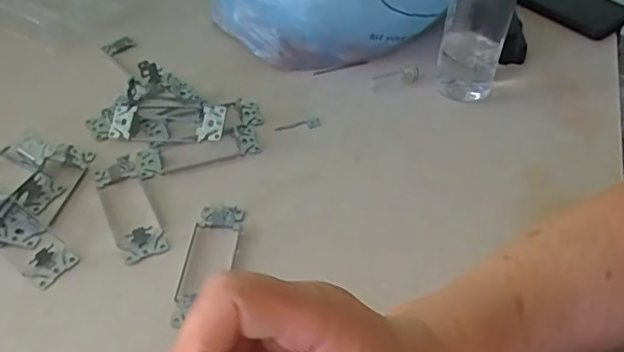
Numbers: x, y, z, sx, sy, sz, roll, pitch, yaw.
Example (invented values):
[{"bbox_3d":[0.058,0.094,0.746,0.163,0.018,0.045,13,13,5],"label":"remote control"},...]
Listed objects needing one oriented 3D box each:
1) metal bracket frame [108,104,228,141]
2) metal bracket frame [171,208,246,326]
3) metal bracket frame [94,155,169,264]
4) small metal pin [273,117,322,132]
[{"bbox_3d":[-0.130,-0.050,0.504,0.107,0.027,0.037,8,47,4],"label":"metal bracket frame"},{"bbox_3d":[-0.076,0.061,0.416,0.038,0.009,0.107,5,46,2],"label":"metal bracket frame"},{"bbox_3d":[-0.146,0.020,0.444,0.037,0.020,0.102,-19,50,-20],"label":"metal bracket frame"},{"bbox_3d":[-0.013,-0.048,0.527,0.044,0.004,0.011,-7,47,-9],"label":"small metal pin"}]

